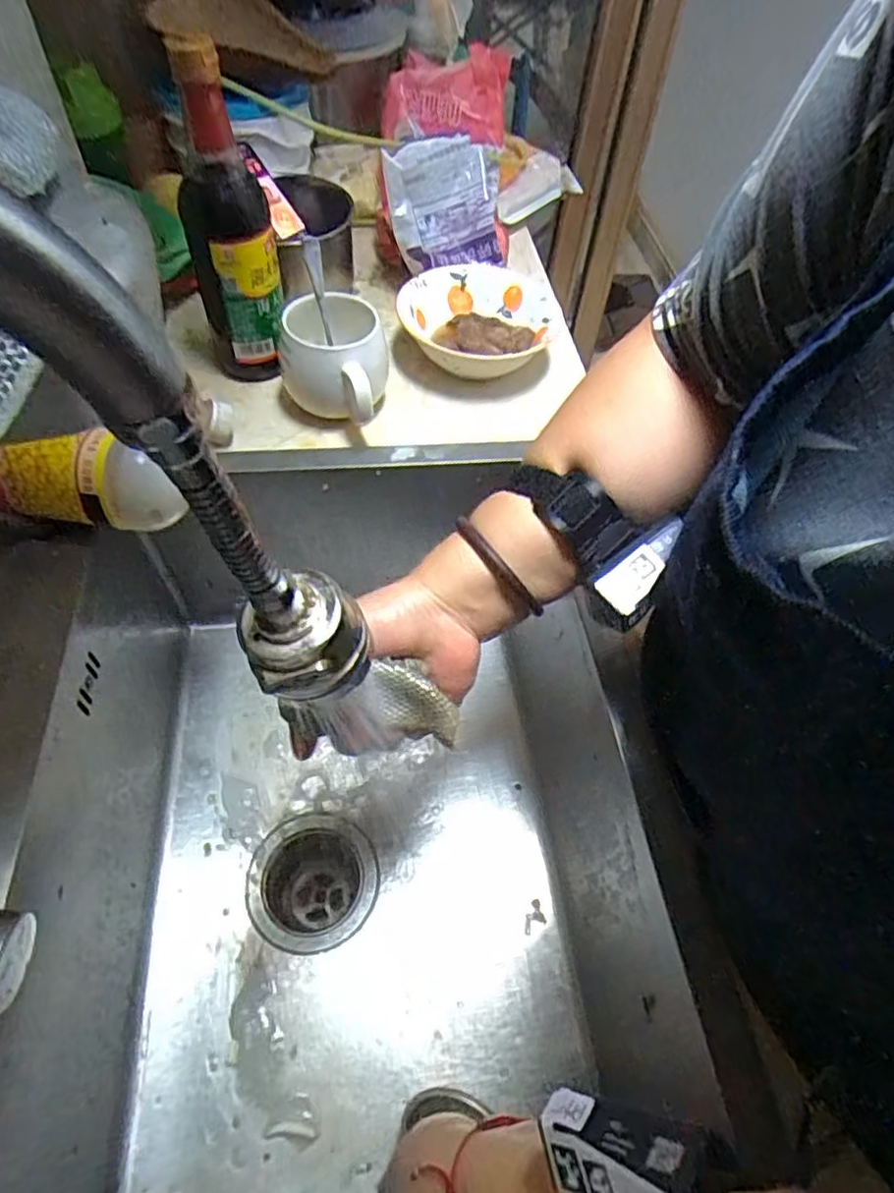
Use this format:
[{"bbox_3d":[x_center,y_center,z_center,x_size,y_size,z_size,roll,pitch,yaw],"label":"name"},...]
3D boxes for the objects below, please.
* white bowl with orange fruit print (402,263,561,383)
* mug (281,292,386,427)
[{"bbox_3d":[0.032,-0.267,0.618,0.145,0.047,0.136,2,54,-2],"label":"white bowl with orange fruit print"},{"bbox_3d":[-0.095,-0.192,0.546,0.090,0.082,0.106,-8,55,-9],"label":"mug"}]

